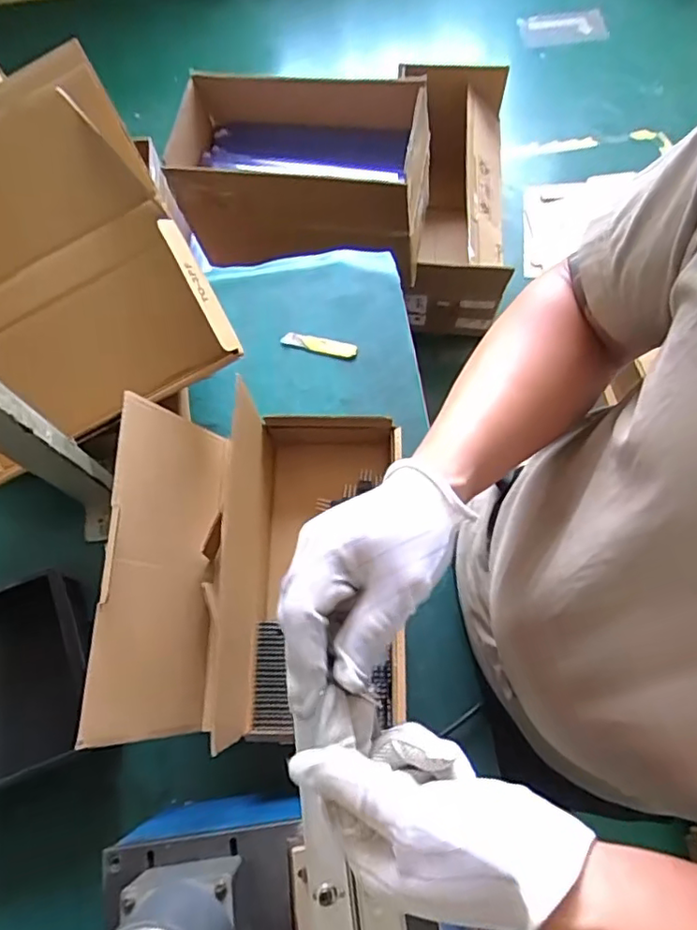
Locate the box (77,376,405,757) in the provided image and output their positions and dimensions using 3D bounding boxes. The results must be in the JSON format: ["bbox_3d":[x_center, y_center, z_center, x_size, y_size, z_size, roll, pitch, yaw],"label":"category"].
[{"bbox_3d":[-0.086,0.095,0.604,0.277,0.159,0.340,2,71,1],"label":"box"}]

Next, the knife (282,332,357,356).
[{"bbox_3d":[-0.040,-0.169,0.834,0.104,0.008,0.021,12,71,4],"label":"knife"}]

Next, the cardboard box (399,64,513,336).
[{"bbox_3d":[0.280,-0.685,1.621,0.276,0.392,0.660,0,71,0],"label":"cardboard box"}]

